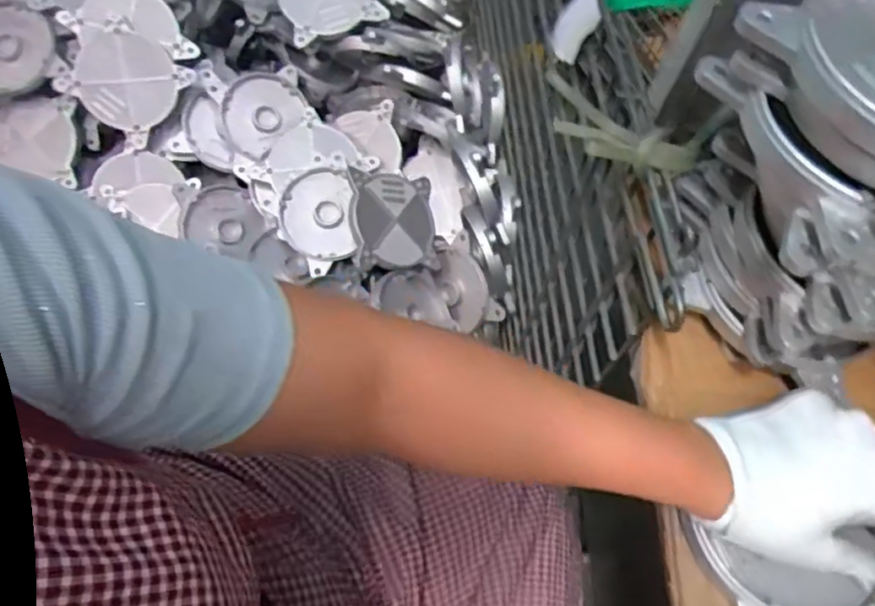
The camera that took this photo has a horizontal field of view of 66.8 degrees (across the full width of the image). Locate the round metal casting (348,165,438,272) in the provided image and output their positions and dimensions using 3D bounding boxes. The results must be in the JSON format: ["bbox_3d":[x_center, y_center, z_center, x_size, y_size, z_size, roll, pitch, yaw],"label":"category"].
[{"bbox_3d":[-0.059,-0.122,0.972,0.142,0.019,0.138,1,90,-35],"label":"round metal casting"}]

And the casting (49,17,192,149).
[{"bbox_3d":[-0.441,-0.315,0.942,0.133,0.033,0.135,41,96,-13],"label":"casting"}]

